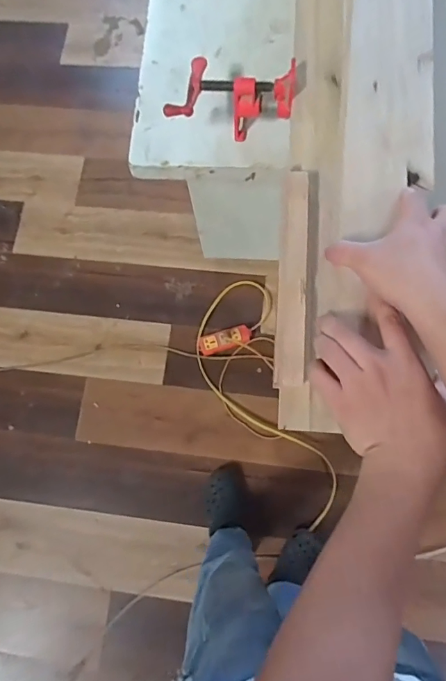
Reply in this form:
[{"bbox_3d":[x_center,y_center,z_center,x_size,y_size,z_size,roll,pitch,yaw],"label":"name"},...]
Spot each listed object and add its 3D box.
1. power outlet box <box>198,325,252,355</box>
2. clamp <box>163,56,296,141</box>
[{"bbox_3d":[0.003,-0.003,1.365,0.172,0.043,0.068,-18,79,10],"label":"power outlet box"},{"bbox_3d":[0.016,-0.342,0.653,0.168,0.092,0.114,16,78,7],"label":"clamp"}]

